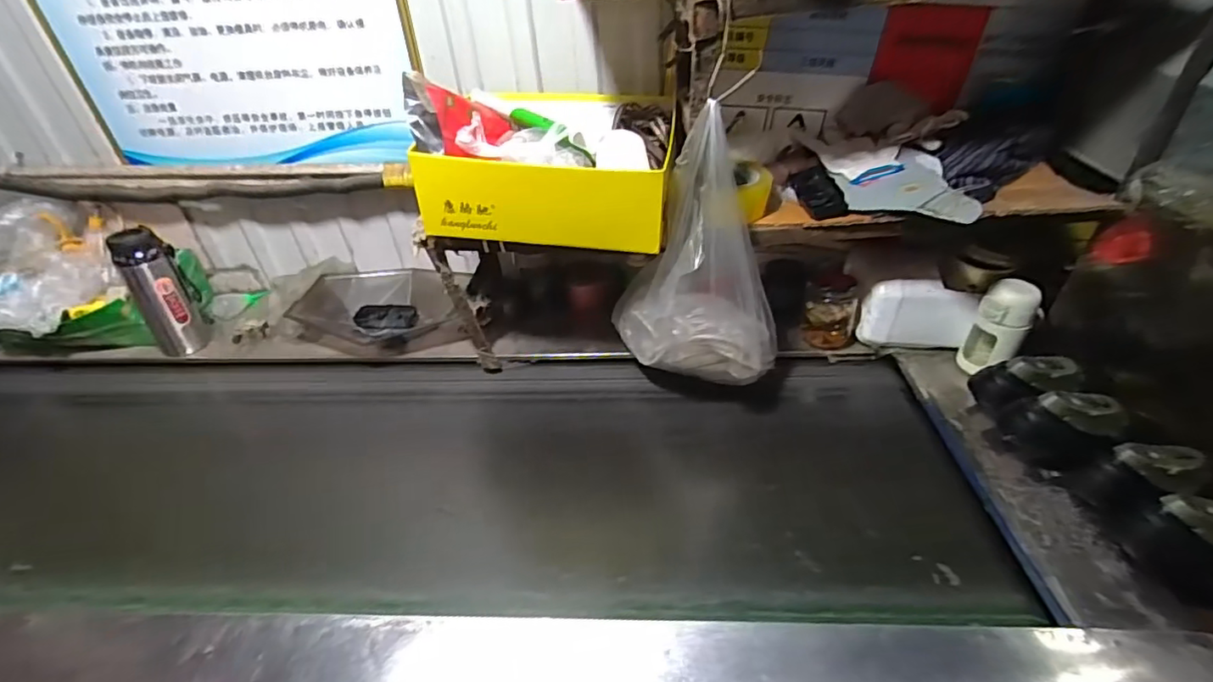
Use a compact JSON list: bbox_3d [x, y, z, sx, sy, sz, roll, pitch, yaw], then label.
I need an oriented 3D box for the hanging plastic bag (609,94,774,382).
[{"bbox_3d":[0.119,-0.104,0.785,0.251,0.347,0.127,8,39,15],"label":"hanging plastic bag"}]

